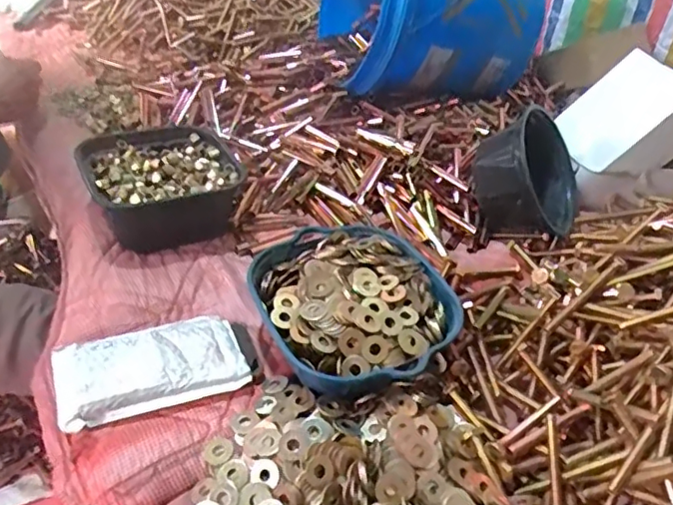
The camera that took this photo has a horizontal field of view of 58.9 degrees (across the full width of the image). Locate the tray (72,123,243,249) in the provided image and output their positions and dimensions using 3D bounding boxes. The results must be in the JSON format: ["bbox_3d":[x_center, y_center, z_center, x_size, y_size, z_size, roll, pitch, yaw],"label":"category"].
[{"bbox_3d":[-0.209,-0.084,0.725,0.166,0.066,0.178,-19,47,-26],"label":"tray"}]

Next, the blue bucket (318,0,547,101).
[{"bbox_3d":[0.147,-0.390,0.938,0.276,0.256,0.276,-5,42,-13],"label":"blue bucket"}]

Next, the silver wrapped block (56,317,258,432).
[{"bbox_3d":[-0.170,0.103,0.554,0.163,0.022,0.092,-12,44,-20],"label":"silver wrapped block"}]

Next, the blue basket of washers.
[{"bbox_3d":[0.019,0.049,0.593,0.185,0.058,0.199,-14,44,-21],"label":"blue basket of washers"}]

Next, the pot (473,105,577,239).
[{"bbox_3d":[0.247,-0.099,0.773,0.078,0.161,0.140,-5,20,47],"label":"pot"}]

